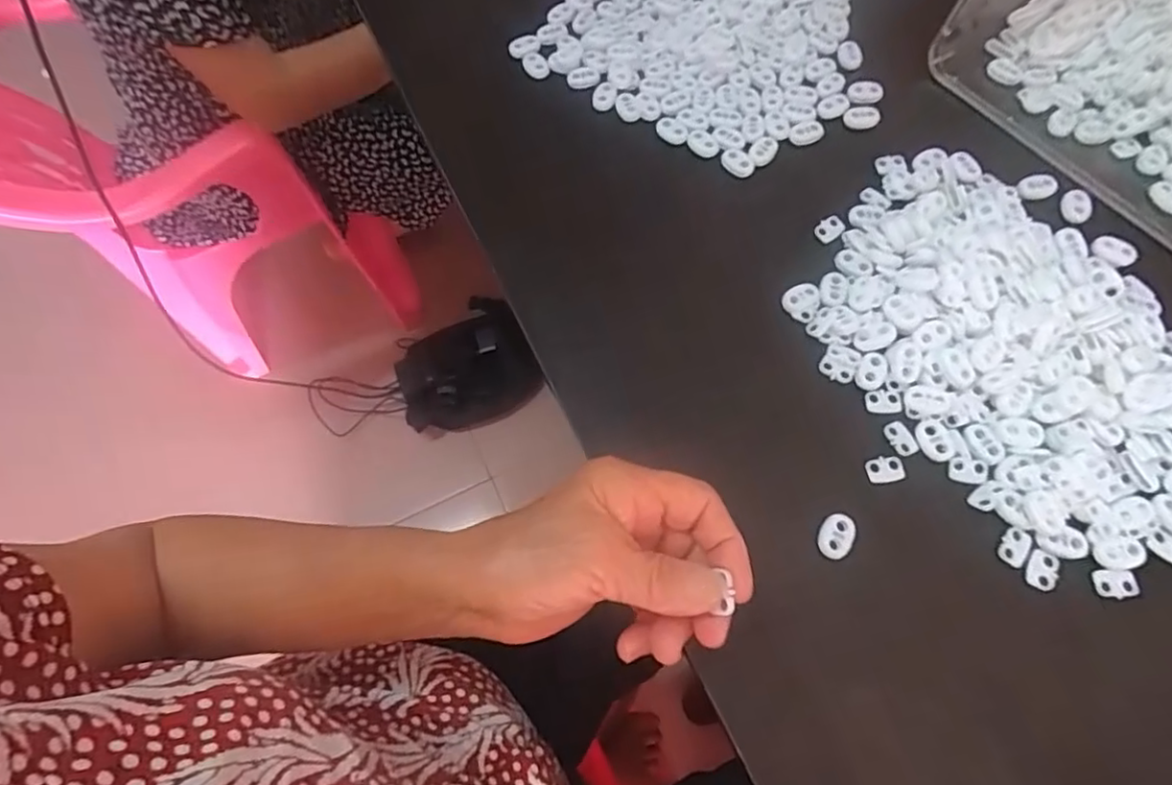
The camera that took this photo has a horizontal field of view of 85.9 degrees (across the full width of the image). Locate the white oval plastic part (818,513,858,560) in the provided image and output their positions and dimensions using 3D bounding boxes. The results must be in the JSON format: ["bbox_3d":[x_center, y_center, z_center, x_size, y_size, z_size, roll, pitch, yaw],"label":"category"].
[{"bbox_3d":[0.125,0.071,0.312,0.018,0.005,0.022,29,72,14],"label":"white oval plastic part"}]

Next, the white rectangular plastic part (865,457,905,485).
[{"bbox_3d":[0.156,0.040,0.328,0.019,0.006,0.013,-6,67,0],"label":"white rectangular plastic part"}]

